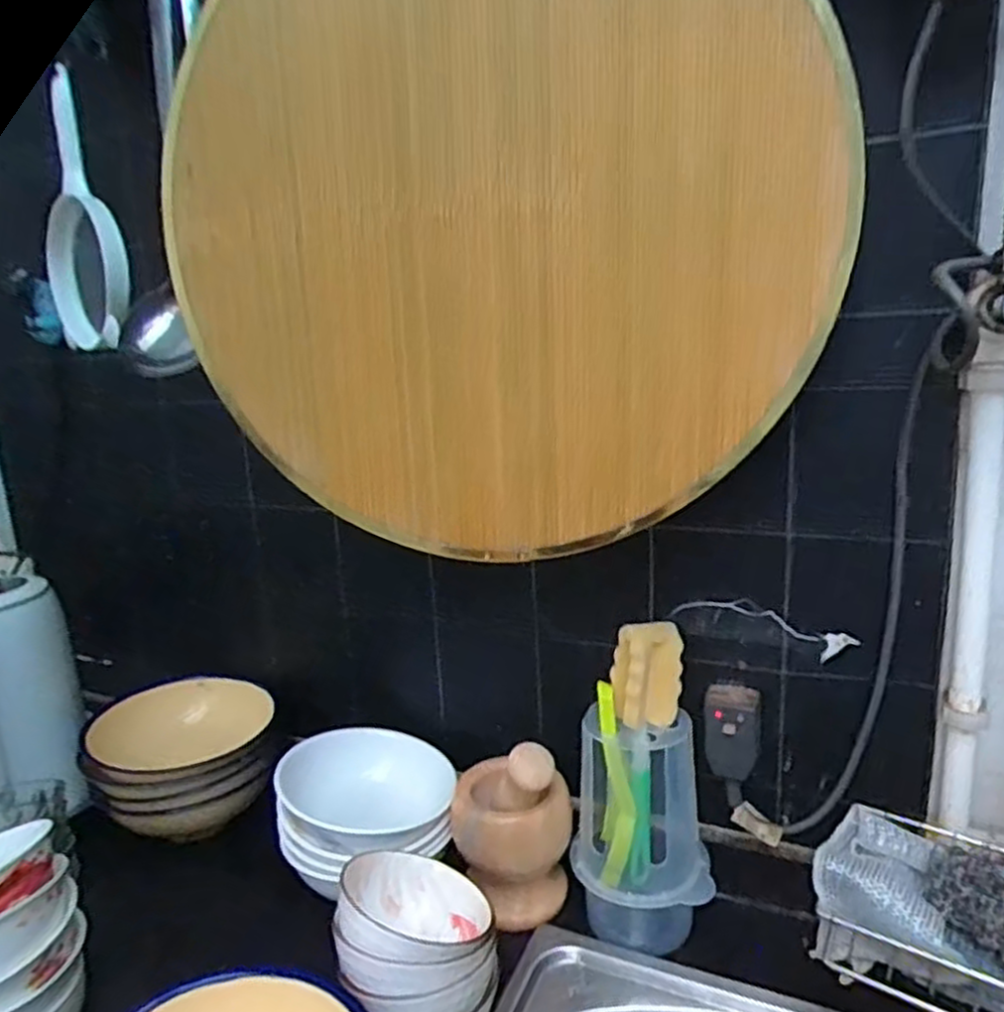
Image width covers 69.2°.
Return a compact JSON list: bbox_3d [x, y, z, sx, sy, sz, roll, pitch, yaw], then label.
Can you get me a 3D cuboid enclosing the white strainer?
[{"bbox_3d":[-0.369,-0.243,0.634,0.048,0.203,0.123,-13,16,-34],"label":"white strainer"}]

